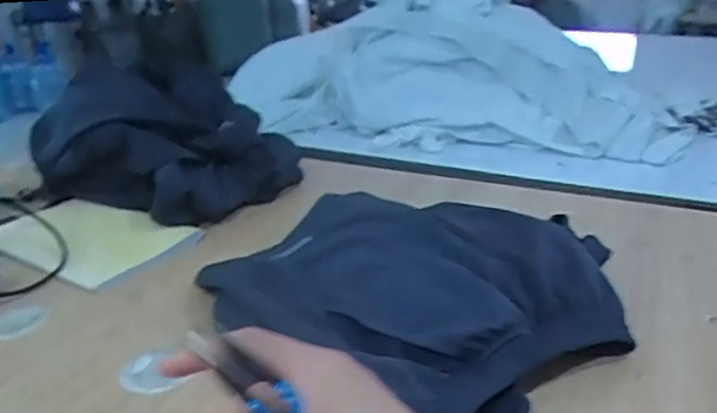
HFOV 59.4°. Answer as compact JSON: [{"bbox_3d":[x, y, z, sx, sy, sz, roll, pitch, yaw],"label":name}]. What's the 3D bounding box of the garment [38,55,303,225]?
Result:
[{"bbox_3d":[-0.303,-0.099,0.960,0.339,0.169,0.259,10,25,25],"label":"garment"}]

